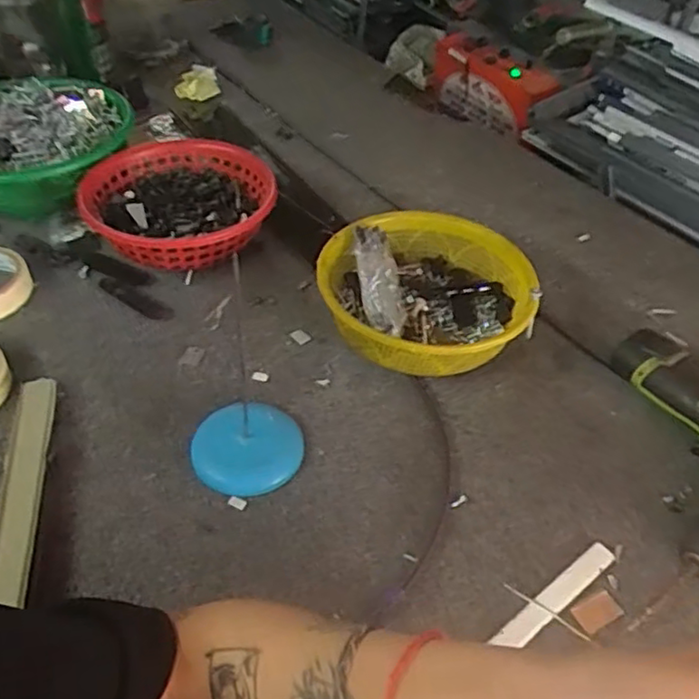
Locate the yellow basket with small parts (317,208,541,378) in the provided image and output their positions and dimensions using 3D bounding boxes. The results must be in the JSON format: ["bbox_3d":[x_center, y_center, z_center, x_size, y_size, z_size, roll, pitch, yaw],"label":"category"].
[{"bbox_3d":[0.070,-0.048,0.613,0.185,0.073,0.184,2,45,-2],"label":"yellow basket with small parts"}]

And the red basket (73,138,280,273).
[{"bbox_3d":[-0.174,-0.141,0.693,0.187,0.068,0.186,-5,45,-10],"label":"red basket"}]

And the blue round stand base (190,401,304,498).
[{"bbox_3d":[-0.077,0.074,0.516,0.085,0.011,0.078,2,45,-2],"label":"blue round stand base"}]

